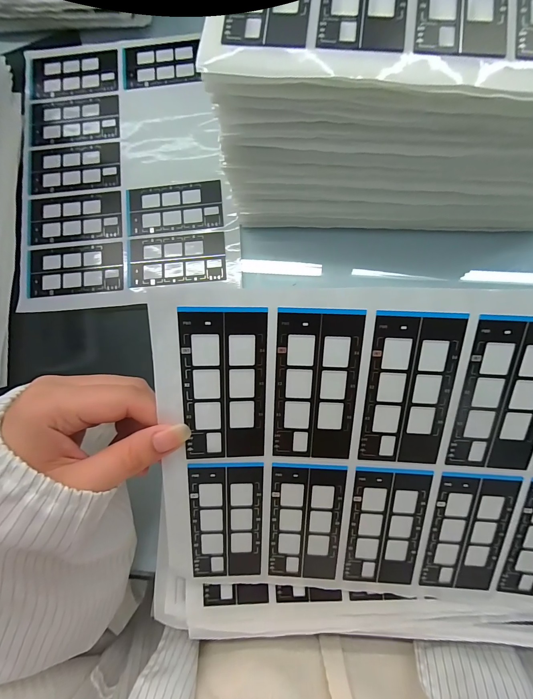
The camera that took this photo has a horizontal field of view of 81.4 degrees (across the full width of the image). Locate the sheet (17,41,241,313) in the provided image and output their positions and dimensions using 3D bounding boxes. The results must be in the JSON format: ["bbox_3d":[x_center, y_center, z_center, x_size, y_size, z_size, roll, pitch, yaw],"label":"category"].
[{"bbox_3d":[-0.131,-0.173,0.297,0.199,0.008,0.261,-4,83,2],"label":"sheet"}]

